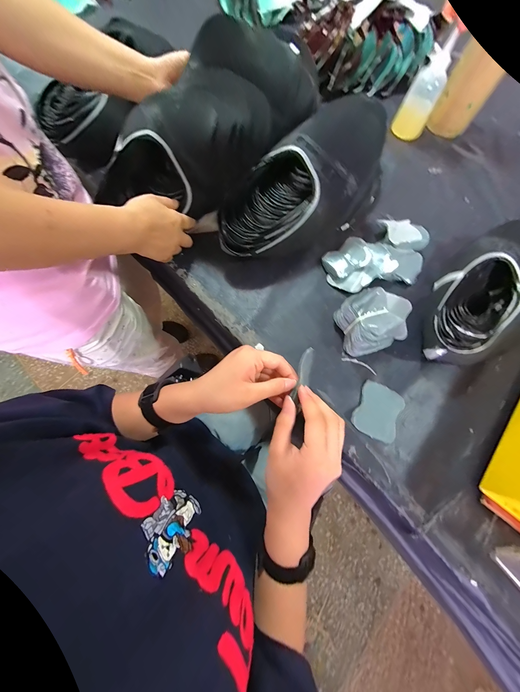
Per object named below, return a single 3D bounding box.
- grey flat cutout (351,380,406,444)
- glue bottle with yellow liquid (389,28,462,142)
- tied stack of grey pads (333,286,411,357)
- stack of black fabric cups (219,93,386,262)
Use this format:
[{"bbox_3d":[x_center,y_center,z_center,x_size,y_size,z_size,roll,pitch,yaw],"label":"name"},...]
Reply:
[{"bbox_3d":[0.179,0.098,0.353,0.061,0.006,0.078,25,76,8],"label":"grey flat cutout"},{"bbox_3d":[0.329,-0.507,0.471,0.062,0.127,0.047,38,78,11],"label":"glue bottle with yellow liquid"},{"bbox_3d":[0.169,-0.039,0.353,0.077,0.078,0.085,-16,74,-4],"label":"tied stack of grey pads"},{"bbox_3d":[0.071,-0.261,0.384,0.313,0.151,0.151,-41,77,-10],"label":"stack of black fabric cups"}]

